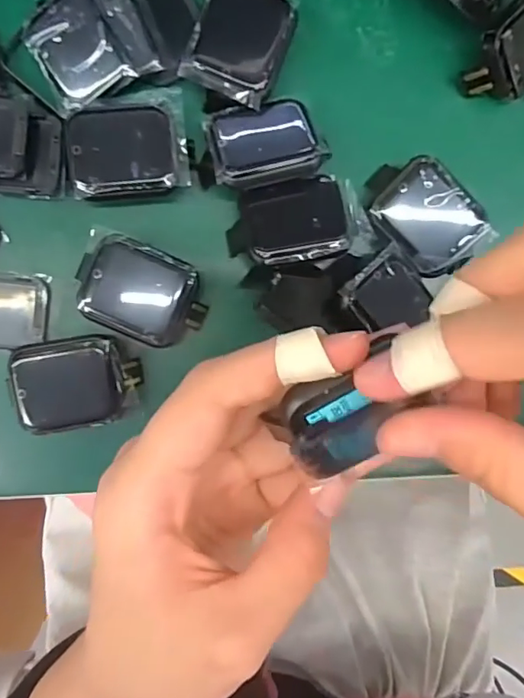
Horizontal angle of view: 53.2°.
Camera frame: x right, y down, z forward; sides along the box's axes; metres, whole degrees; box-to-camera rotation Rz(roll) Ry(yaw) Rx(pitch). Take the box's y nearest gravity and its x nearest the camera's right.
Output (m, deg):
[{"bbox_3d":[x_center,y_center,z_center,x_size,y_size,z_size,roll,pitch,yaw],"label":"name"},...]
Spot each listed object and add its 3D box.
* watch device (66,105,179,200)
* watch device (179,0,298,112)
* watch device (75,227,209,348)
[{"bbox_3d":[-0.055,-0.077,0.207,0.041,0.013,0.033,-7,94,-4],"label":"watch device"},{"bbox_3d":[-0.009,-0.120,0.208,0.035,0.012,0.047,20,92,-6],"label":"watch device"},{"bbox_3d":[-0.048,-0.023,0.215,0.051,0.020,0.035,23,92,-6],"label":"watch device"}]

